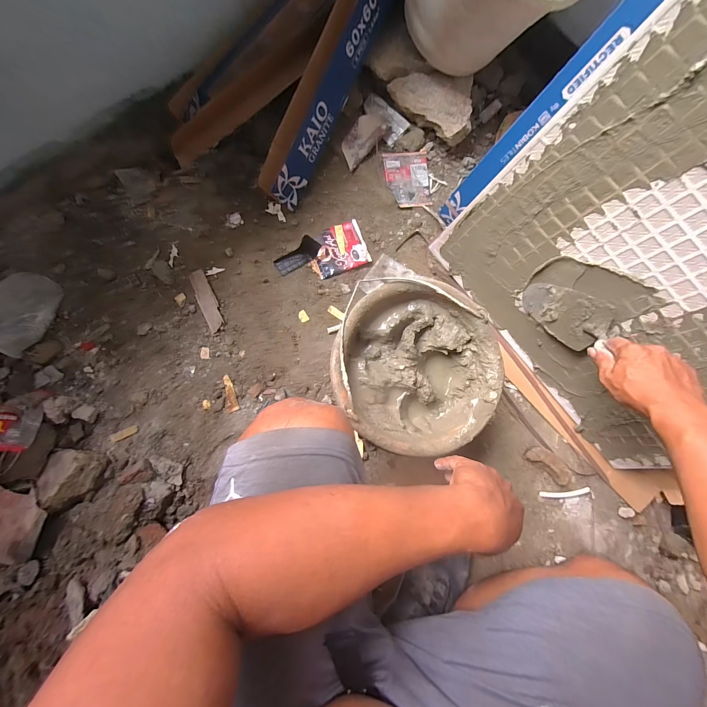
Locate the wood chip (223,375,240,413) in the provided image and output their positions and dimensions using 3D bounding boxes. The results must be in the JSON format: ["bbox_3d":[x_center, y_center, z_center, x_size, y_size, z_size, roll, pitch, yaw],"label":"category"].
[{"bbox_3d":[-0.238,0.078,0.592,0.022,0.008,0.070,-12,87,-7],"label":"wood chip"}]

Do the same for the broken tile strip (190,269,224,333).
[{"bbox_3d":[-0.279,-0.100,0.586,0.032,0.010,0.116,-22,88,-7],"label":"broken tile strip"}]

